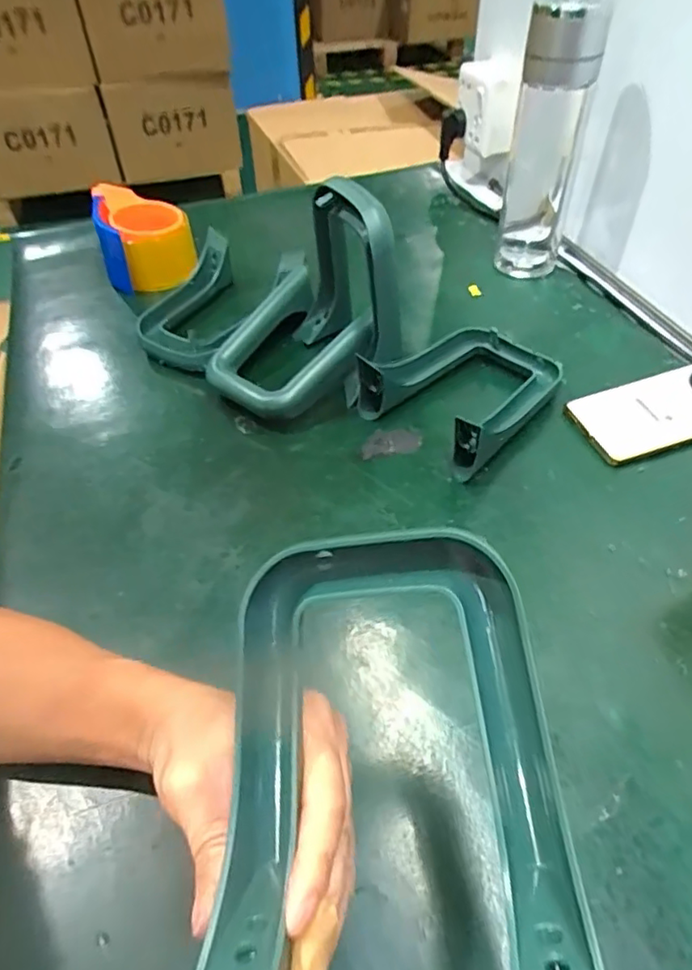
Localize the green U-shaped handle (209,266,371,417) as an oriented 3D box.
[{"bbox_3d":[-0.049,-0.125,0.534,0.121,0.062,0.148,31,58,27],"label":"green U-shaped handle"}]

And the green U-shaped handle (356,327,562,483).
[{"bbox_3d":[0.104,-0.088,0.495,0.155,0.044,0.123,-37,56,-25],"label":"green U-shaped handle"}]

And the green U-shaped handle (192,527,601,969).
[{"bbox_3d":[0.017,0.098,0.210,0.125,0.067,0.156,2,49,6],"label":"green U-shaped handle"}]

